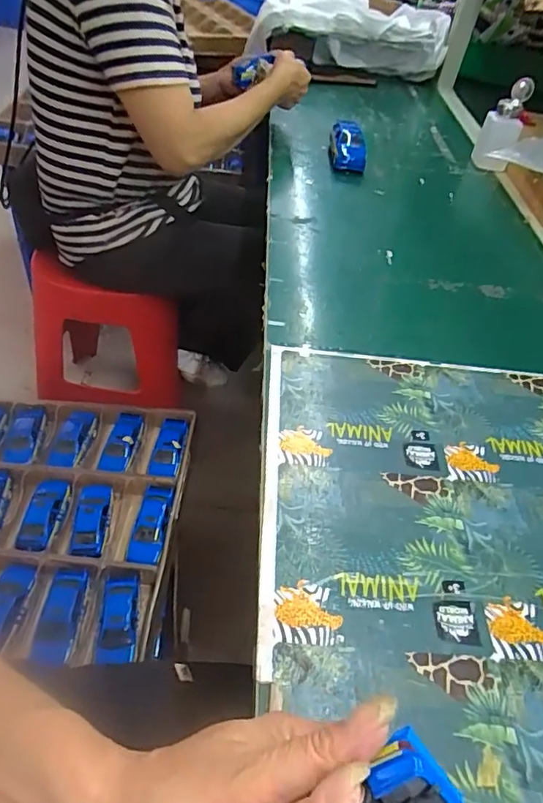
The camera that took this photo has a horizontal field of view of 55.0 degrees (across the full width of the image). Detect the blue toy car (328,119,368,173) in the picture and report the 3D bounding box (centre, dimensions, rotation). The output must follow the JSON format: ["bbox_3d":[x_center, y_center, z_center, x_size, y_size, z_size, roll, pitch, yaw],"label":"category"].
[{"bbox_3d":[0.122,-0.415,0.844,0.051,0.048,0.097,3,46,-4],"label":"blue toy car"}]

